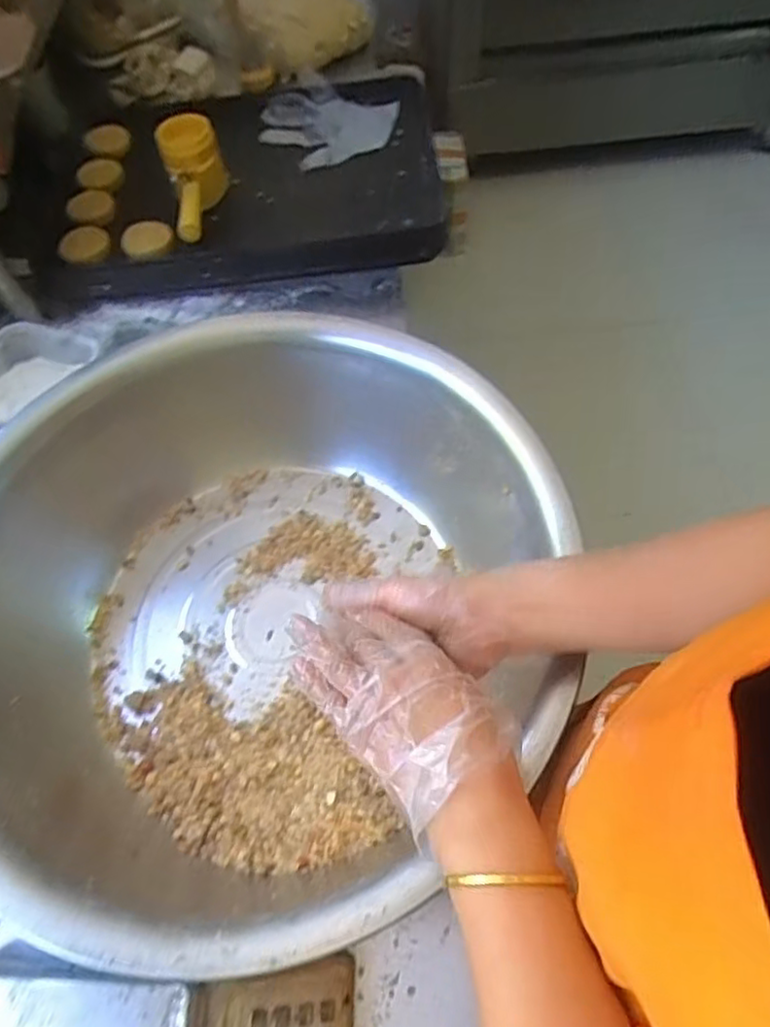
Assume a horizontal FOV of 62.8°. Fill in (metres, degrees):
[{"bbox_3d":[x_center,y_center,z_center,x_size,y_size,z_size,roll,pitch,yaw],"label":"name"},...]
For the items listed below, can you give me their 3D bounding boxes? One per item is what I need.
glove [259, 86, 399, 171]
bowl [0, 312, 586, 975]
[{"bbox_3d":[-0.105,-0.622,1.030,0.224,0.122,0.036,28,21,22],"label":"glove"},{"bbox_3d":[-0.126,0.081,0.606,0.538,0.177,0.556,17,63,12],"label":"bowl"}]

